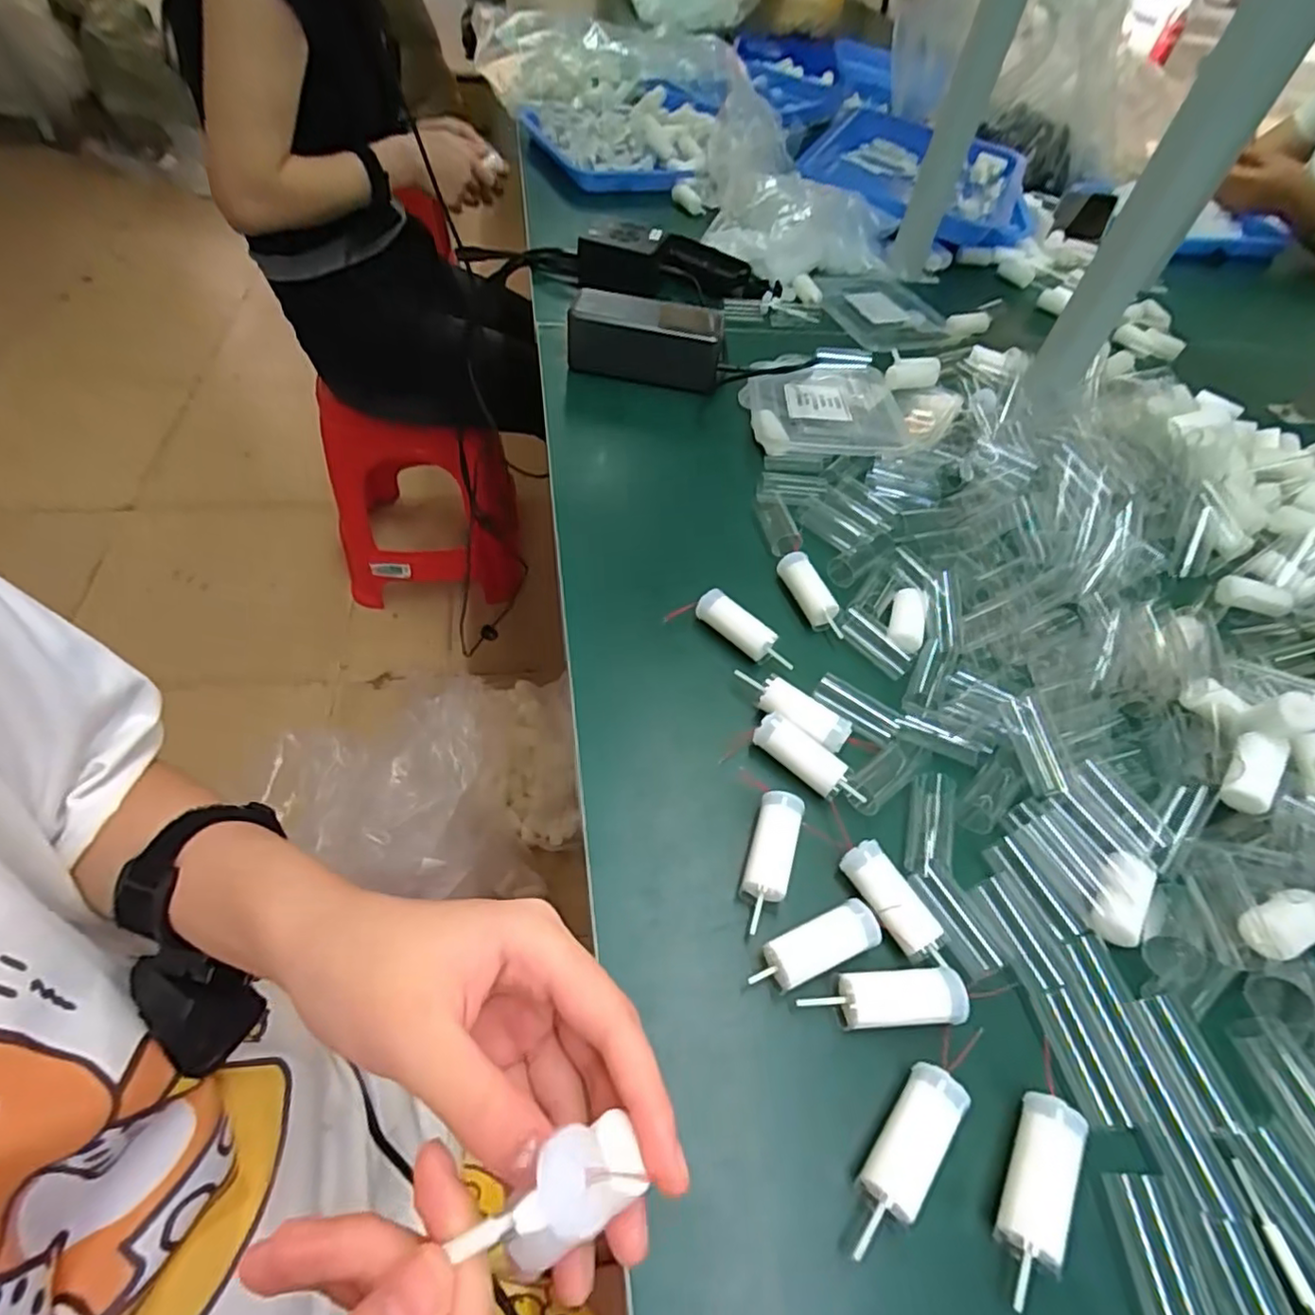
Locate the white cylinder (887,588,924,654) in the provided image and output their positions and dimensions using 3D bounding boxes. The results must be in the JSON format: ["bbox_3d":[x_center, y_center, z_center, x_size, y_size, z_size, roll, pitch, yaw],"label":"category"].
[{"bbox_3d":[0.156,-0.024,0.397,0.020,0.014,0.045,19,53,8],"label":"white cylinder"}]

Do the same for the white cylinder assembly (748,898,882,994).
[{"bbox_3d":[0.068,0.126,0.275,0.060,0.014,0.020,-16,57,-18],"label":"white cylinder assembly"}]

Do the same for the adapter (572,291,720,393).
[{"bbox_3d":[-0.009,-0.260,0.529,0.124,0.061,0.035,11,52,1],"label":"adapter"}]

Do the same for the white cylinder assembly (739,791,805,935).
[{"bbox_3d":[0.052,0.094,0.296,0.021,0.016,0.063,17,53,6],"label":"white cylinder assembly"}]

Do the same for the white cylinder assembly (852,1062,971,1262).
[{"bbox_3d":[0.089,0.183,0.233,0.021,0.019,0.066,38,58,20],"label":"white cylinder assembly"}]

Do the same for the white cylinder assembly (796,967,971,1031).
[{"bbox_3d":[0.094,0.143,0.265,0.067,0.015,0.021,1,53,-6],"label":"white cylinder assembly"}]

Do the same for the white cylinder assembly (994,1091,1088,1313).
[{"bbox_3d":[0.136,0.194,0.230,0.019,0.020,0.063,30,55,15],"label":"white cylinder assembly"}]

